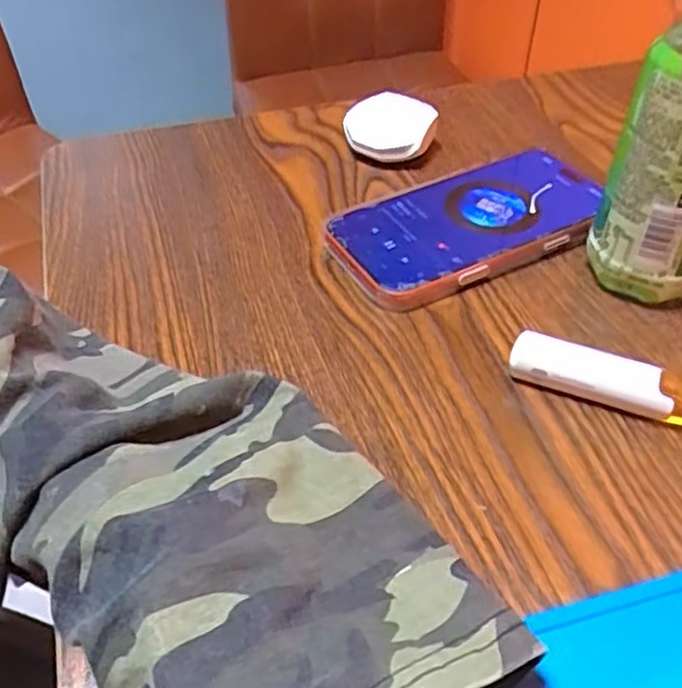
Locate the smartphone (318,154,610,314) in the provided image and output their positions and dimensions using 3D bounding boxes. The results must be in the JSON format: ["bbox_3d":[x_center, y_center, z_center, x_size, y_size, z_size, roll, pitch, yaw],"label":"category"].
[{"bbox_3d":[0.076,-0.069,0.411,0.163,0.016,0.082,-20,48,-19],"label":"smartphone"}]

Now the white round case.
[{"bbox_3d":[0.030,-0.142,0.470,0.056,0.033,0.036,22,49,21],"label":"white round case"}]

